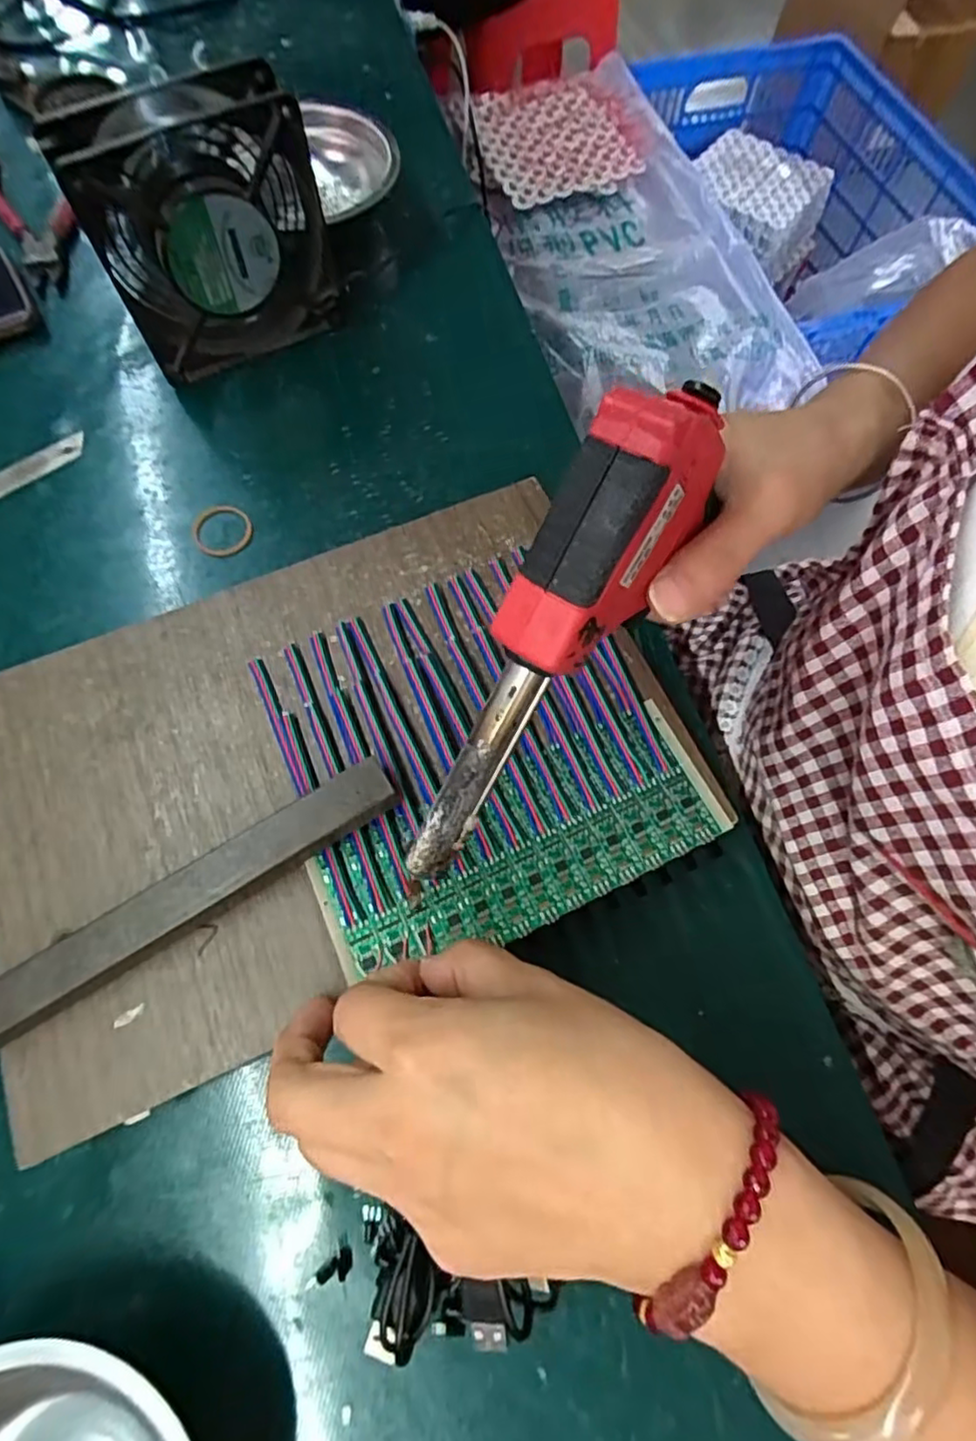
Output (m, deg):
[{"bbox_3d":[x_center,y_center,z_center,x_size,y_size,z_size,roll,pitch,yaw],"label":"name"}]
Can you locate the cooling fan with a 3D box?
[{"bbox_3d":[-0.152,-0.267,0.357,0.118,0.125,0.048,-23,71,-9],"label":"cooling fan"}]

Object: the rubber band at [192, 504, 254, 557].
[{"bbox_3d":[-0.151,-0.109,0.361,0.033,0.004,0.034,0,69,0],"label":"rubber band"}]

